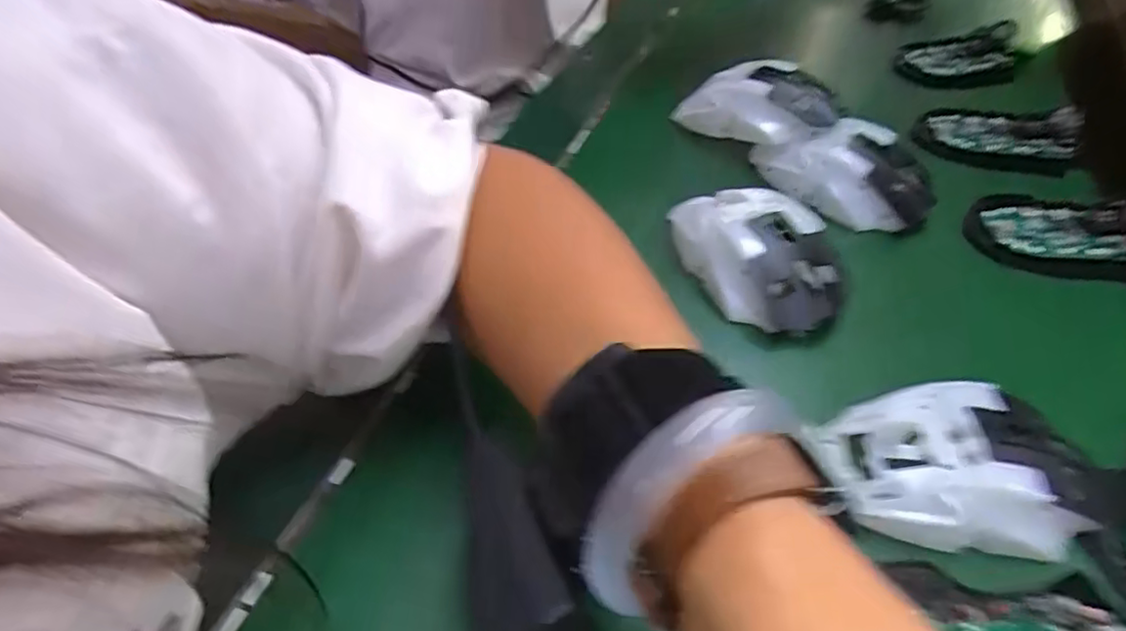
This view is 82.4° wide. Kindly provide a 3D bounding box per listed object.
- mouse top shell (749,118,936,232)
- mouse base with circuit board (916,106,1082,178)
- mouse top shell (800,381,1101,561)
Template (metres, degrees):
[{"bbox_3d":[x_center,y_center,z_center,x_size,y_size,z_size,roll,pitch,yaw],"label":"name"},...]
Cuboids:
[{"bbox_3d":[0.175,-0.093,0.399,0.110,0.038,0.055,28,49,21],"label":"mouse top shell"},{"bbox_3d":[0.303,-0.124,0.441,0.101,0.019,0.057,9,48,6],"label":"mouse base with circuit board"},{"bbox_3d":[0.160,0.061,0.260,0.103,0.029,0.061,6,45,1],"label":"mouse top shell"}]

